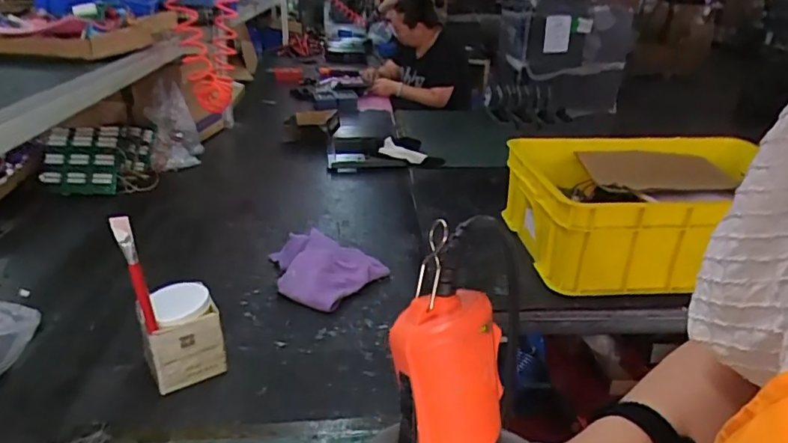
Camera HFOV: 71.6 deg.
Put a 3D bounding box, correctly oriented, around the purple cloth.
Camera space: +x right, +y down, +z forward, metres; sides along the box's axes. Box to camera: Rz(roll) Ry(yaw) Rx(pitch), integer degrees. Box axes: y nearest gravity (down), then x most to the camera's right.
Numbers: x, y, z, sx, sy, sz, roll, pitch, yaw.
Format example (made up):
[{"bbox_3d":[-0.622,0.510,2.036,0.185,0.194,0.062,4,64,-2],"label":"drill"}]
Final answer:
[{"bbox_3d":[-0.156,0.083,1.112,0.227,0.069,0.198,24,35,37],"label":"purple cloth"}]

